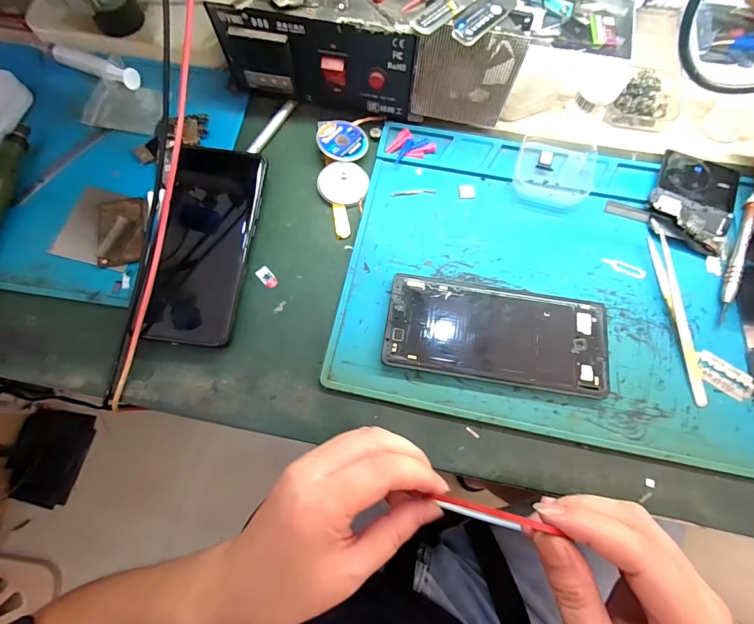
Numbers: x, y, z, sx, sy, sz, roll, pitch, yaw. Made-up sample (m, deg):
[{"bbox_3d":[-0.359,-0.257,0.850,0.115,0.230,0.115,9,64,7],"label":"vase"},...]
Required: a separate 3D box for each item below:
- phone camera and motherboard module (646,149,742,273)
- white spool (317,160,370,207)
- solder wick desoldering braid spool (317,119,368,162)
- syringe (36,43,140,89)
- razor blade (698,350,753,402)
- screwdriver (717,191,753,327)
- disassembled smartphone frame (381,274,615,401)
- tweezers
[{"bbox_3d":[0.270,-0.092,0.310,0.067,0.007,0.100,23,77,7],"label":"phone camera and motherboard module"},{"bbox_3d":[-0.030,-0.113,0.317,0.043,0.007,0.039,7,75,3],"label":"white spool"},{"bbox_3d":[-0.031,-0.154,0.325,0.042,0.012,0.045,0,75,2],"label":"solder wick desoldering braid spool"},{"bbox_3d":[-0.274,-0.237,0.348,0.108,0.016,0.026,28,78,8],"label":"syringe"},{"bbox_3d":[0.255,0.047,0.265,0.040,0.004,0.024,32,78,9],"label":"razor blade"},{"bbox_3d":[0.290,-0.046,0.290,0.007,0.010,0.121,25,77,8],"label":"screwdriver"},{"bbox_3d":[0.089,0.016,0.274,0.161,0.011,0.073,8,75,4],"label":"disassembled smartphone frame"},{"bbox_3d":[0.232,-0.005,0.280,0.011,0.006,0.147,-2,75,1],"label":"tweezers"}]

